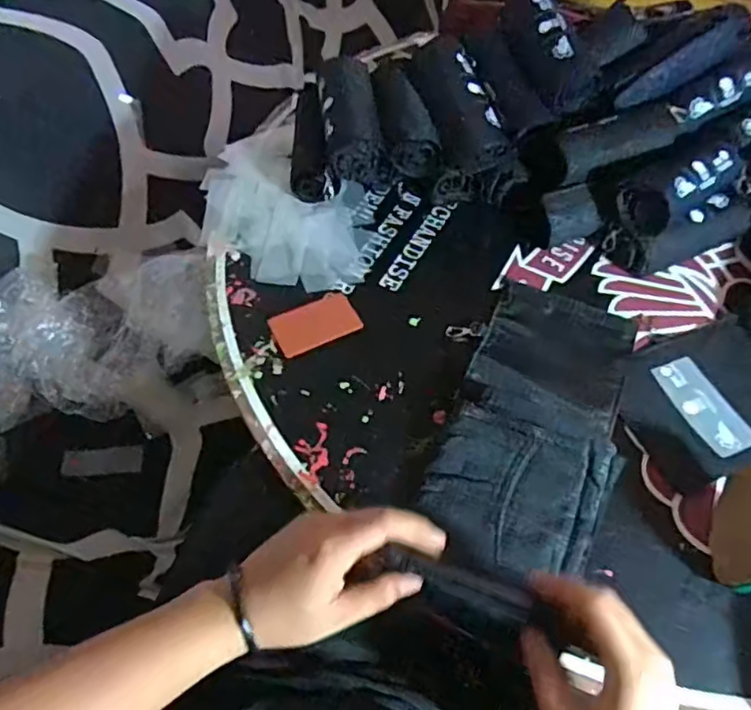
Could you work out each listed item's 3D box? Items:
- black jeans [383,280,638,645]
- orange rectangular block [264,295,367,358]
[{"bbox_3d":[0.140,0.066,0.553,0.142,0.038,0.352,22,54,12],"label":"black jeans"},{"bbox_3d":[-0.062,-0.033,0.637,0.087,0.008,0.053,-21,59,-17],"label":"orange rectangular block"}]

